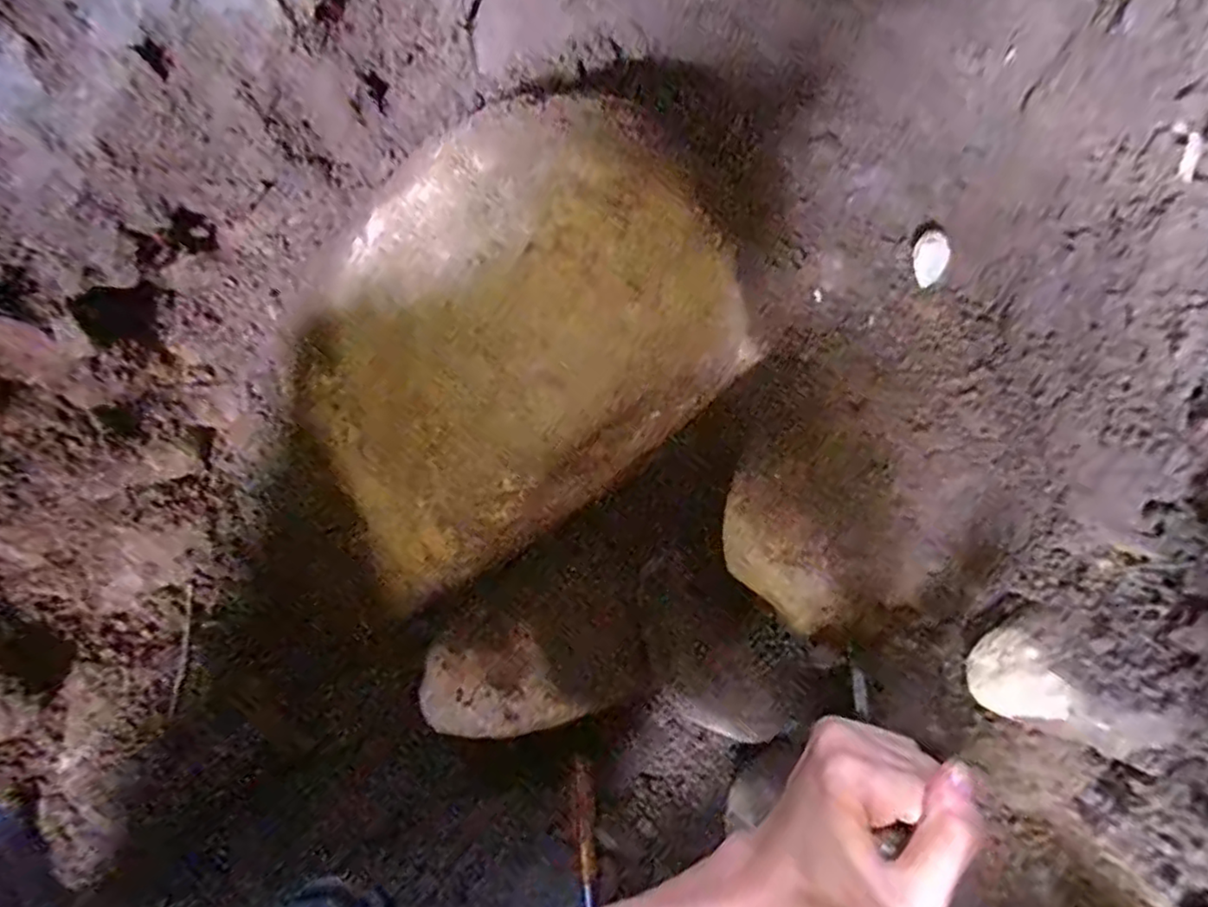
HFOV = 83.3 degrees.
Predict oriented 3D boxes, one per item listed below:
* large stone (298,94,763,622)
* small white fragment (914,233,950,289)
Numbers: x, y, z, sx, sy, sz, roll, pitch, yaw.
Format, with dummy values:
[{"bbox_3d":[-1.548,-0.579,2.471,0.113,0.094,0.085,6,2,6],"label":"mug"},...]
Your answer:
[{"bbox_3d":[-0.070,-0.057,0.408,0.253,0.192,0.201,-28,71,-9],"label":"large stone"},{"bbox_3d":[0.191,-0.113,0.398,0.018,0.029,0.007,3,31,11],"label":"small white fragment"}]

